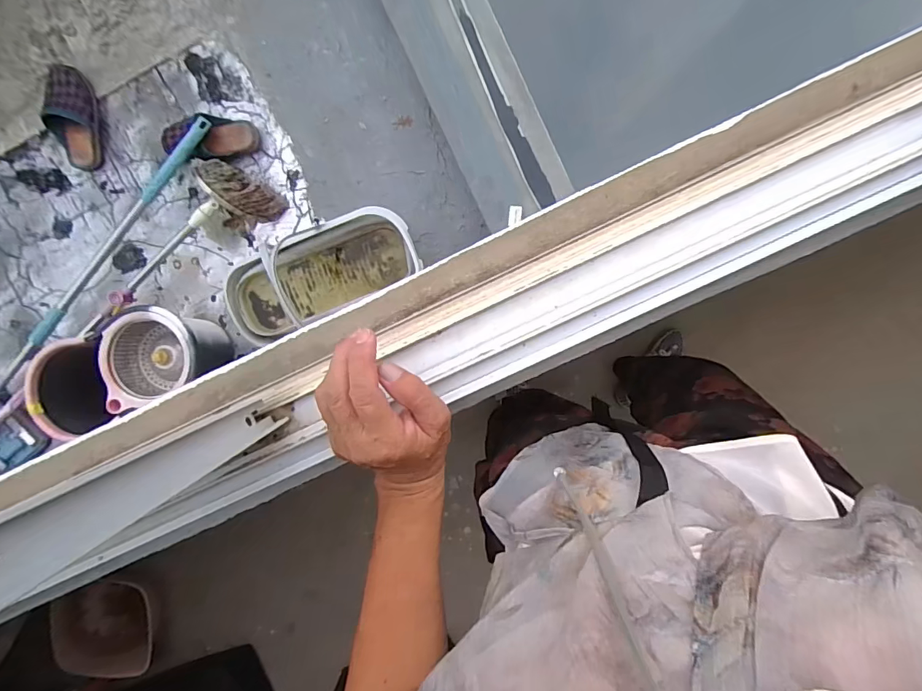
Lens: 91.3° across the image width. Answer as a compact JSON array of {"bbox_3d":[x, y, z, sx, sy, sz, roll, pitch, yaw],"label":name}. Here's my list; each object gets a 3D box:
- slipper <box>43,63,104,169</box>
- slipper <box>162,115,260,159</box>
[{"bbox_3d":[-1.033,-0.613,1.205,0.104,0.082,0.258,-5,95,1],"label":"slipper"},{"bbox_3d":[-0.679,-0.558,1.214,0.254,0.063,0.108,-5,95,1],"label":"slipper"}]

